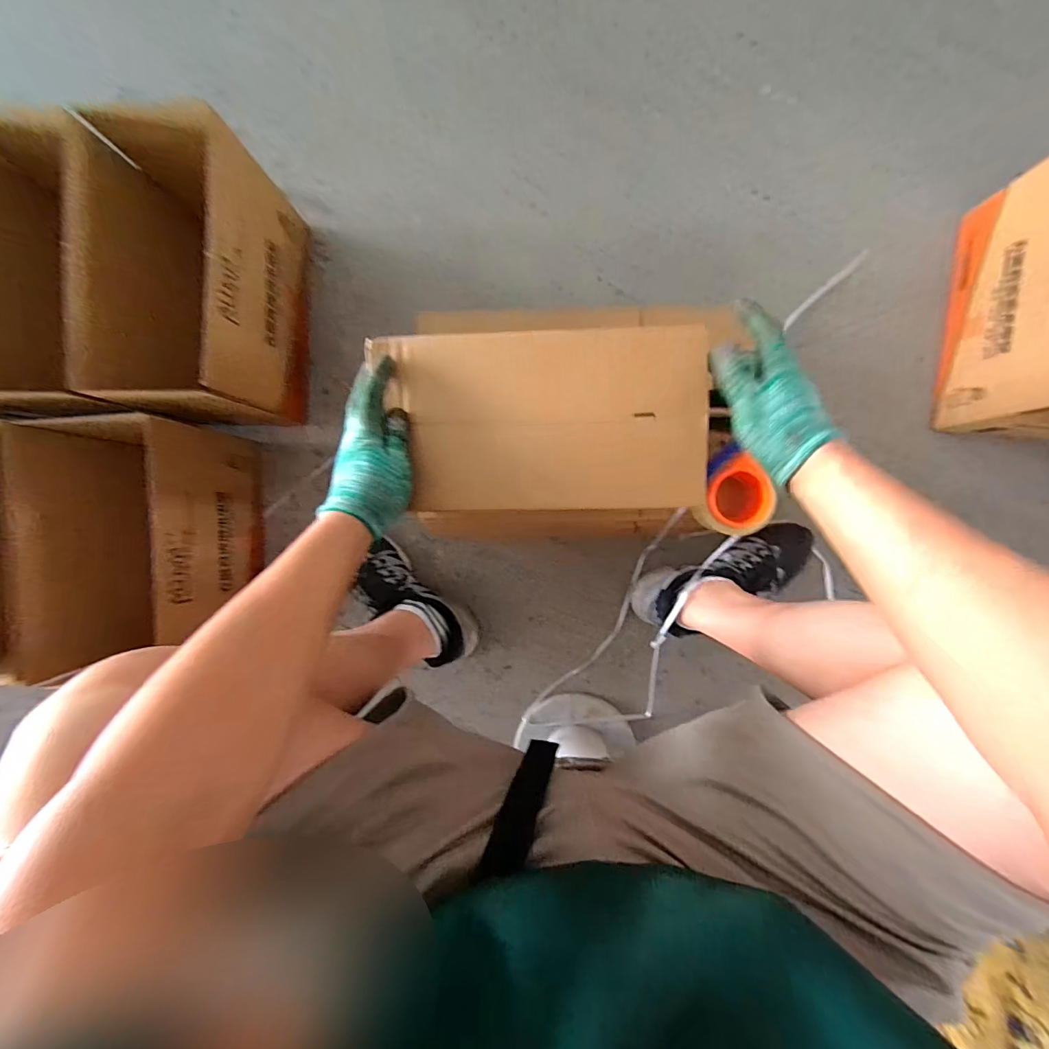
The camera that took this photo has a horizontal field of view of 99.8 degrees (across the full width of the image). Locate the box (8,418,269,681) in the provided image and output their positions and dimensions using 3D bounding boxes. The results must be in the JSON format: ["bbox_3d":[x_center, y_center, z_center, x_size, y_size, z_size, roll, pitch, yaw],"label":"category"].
[{"bbox_3d":[-0.553,0.016,0.653,0.233,0.211,0.324,-8,92,2],"label":"box"}]

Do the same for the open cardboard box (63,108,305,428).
[{"bbox_3d":[-0.462,-0.349,0.650,0.193,0.224,0.379,0,92,2],"label":"open cardboard box"}]

